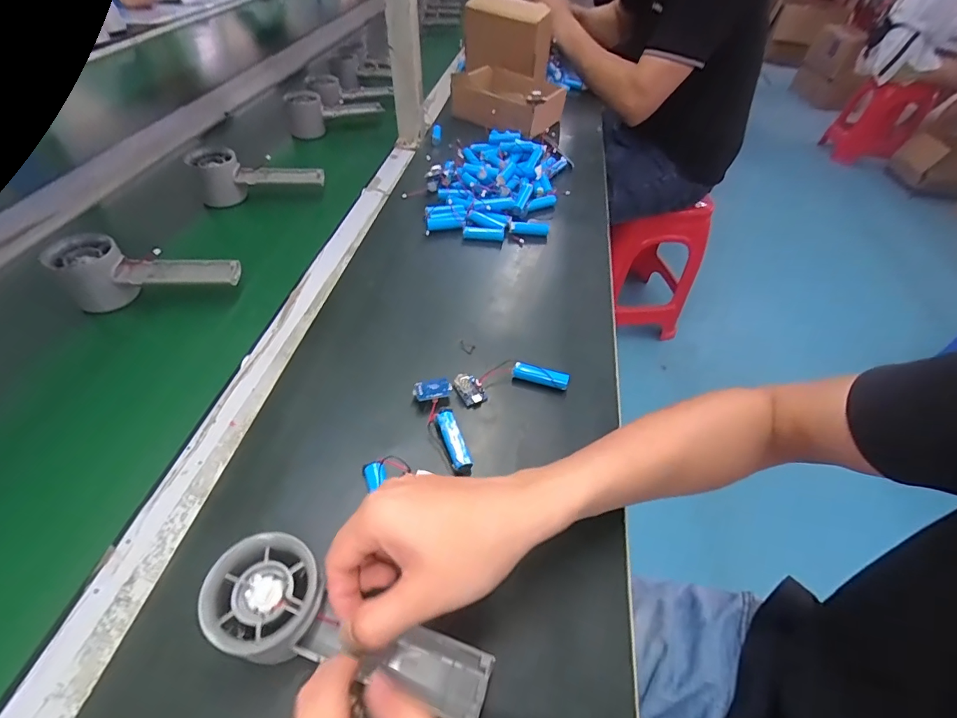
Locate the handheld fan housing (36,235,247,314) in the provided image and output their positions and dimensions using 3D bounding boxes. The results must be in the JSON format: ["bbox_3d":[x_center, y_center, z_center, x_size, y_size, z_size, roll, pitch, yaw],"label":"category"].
[{"bbox_3d":[-0.326,-0.091,0.444,0.156,0.052,0.051,-6,50,-11],"label":"handheld fan housing"}]

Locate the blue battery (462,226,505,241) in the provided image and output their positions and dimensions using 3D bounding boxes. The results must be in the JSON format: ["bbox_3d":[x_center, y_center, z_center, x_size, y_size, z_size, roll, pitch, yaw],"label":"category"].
[{"bbox_3d":[0.007,-0.160,0.559,0.052,0.017,0.018,-1,50,-7],"label":"blue battery"}]

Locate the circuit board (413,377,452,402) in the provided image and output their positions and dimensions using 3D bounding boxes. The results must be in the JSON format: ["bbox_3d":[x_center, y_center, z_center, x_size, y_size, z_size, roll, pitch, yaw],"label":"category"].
[{"bbox_3d":[-0.040,0.027,0.382,0.033,0.005,0.020,-7,61,-11],"label":"circuit board"}]

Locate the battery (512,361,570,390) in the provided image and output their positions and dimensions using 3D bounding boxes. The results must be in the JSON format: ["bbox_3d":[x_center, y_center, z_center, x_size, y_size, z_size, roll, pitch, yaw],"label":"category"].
[{"bbox_3d":[0.058,0.015,0.410,0.052,0.014,0.010,14,50,6],"label":"battery"}]

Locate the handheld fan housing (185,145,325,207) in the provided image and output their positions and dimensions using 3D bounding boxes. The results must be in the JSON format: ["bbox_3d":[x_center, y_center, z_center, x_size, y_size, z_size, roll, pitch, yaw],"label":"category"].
[{"bbox_3d":[-0.286,-0.242,0.576,0.155,0.052,0.043,-7,51,-12],"label":"handheld fan housing"}]

